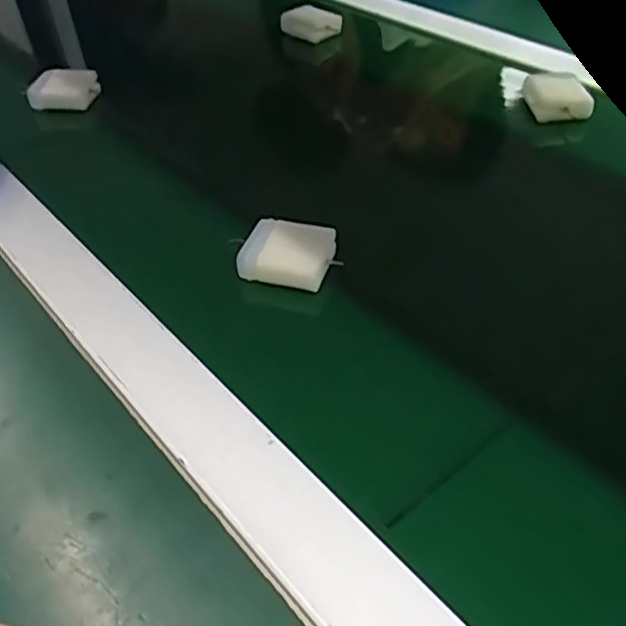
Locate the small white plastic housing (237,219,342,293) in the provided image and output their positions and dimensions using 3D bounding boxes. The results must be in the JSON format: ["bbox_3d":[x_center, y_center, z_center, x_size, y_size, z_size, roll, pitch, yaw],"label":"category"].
[{"bbox_3d":[-0.014,-0.035,0.378,0.050,0.020,0.036,8,46,13],"label":"small white plastic housing"}]

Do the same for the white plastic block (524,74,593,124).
[{"bbox_3d":[0.190,-0.169,0.507,0.045,0.022,0.045,-9,44,-4],"label":"white plastic block"}]

